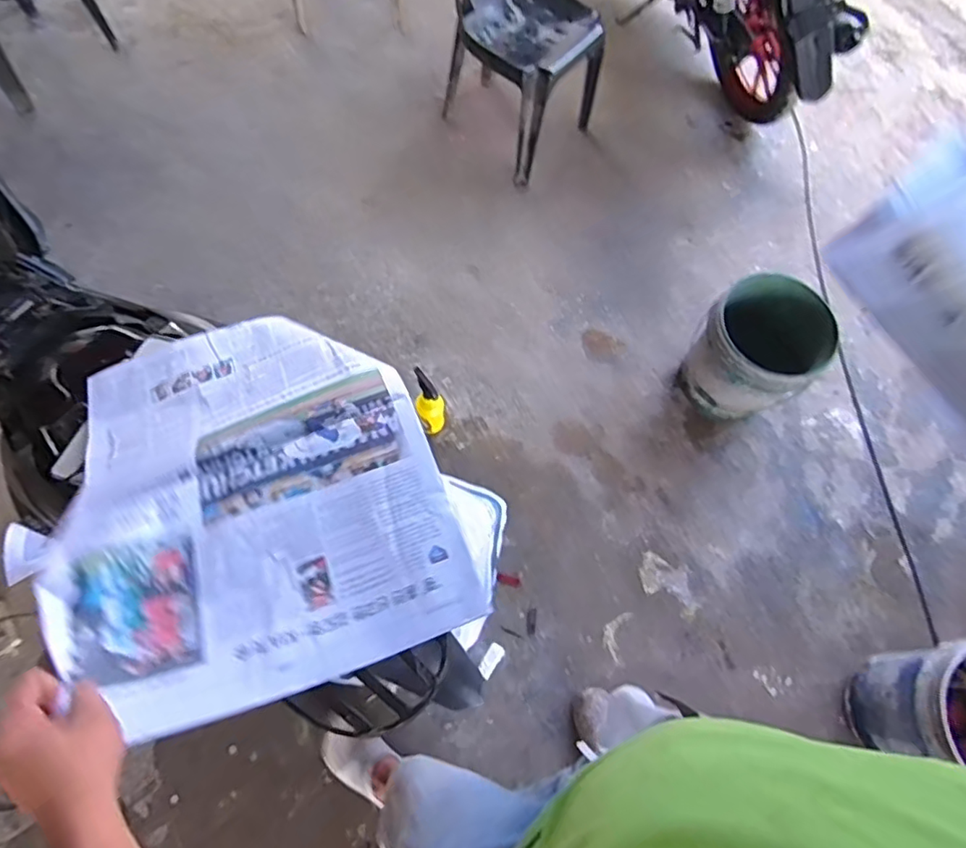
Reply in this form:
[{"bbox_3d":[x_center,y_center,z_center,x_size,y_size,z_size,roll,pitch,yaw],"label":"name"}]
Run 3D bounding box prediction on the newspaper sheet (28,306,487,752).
[{"bbox_3d":[-0.269,0.043,0.666,0.388,0.059,0.528,-20,51,-11],"label":"newspaper sheet"}]

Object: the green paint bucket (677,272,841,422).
[{"bbox_3d":[0.697,-0.177,1.505,0.282,0.380,0.243,41,71,13],"label":"green paint bucket"}]

